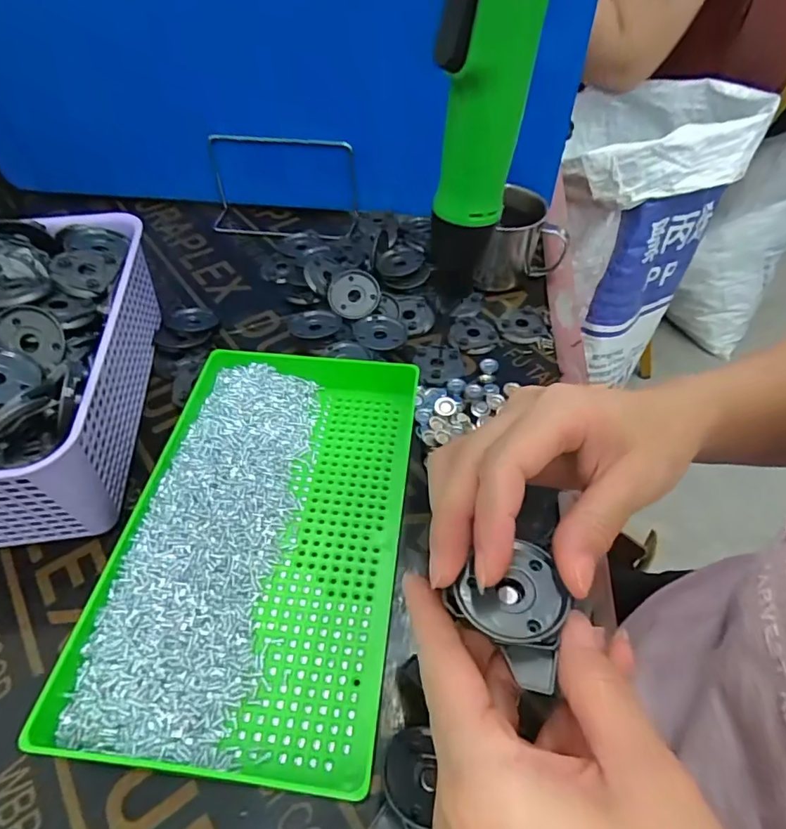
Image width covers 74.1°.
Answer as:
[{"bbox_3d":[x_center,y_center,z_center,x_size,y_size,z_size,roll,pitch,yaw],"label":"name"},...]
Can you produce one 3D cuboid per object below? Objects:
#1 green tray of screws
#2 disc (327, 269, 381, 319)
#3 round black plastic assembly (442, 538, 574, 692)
[{"bbox_3d":[-0.074,0.063,0.299,0.151,0.036,0.237,5,50,4],"label":"green tray of screws"},{"bbox_3d":[-0.033,-0.102,0.441,0.043,0.005,0.044,0,78,1],"label":"disc"},{"bbox_3d":[0.044,0.071,0.197,0.042,0.014,0.051,16,54,15],"label":"round black plastic assembly"}]

